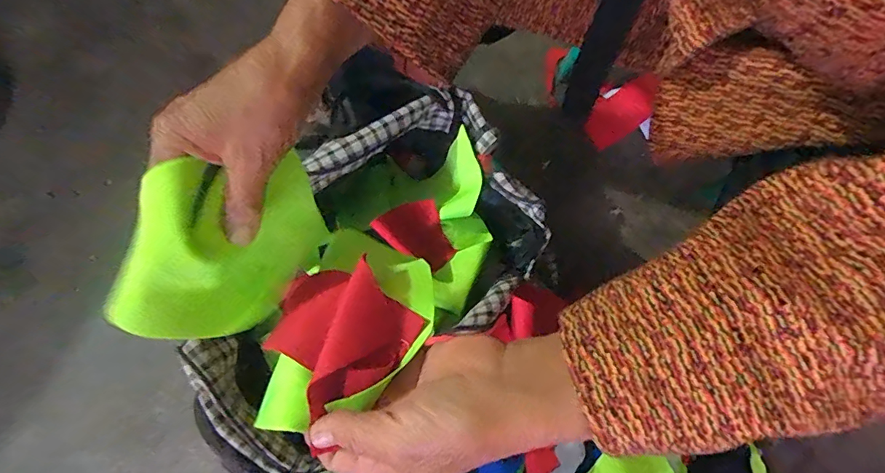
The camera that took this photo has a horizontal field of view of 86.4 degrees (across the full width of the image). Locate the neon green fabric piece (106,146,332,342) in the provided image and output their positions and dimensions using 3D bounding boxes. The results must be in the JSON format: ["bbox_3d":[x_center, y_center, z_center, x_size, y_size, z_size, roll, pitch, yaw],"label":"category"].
[{"bbox_3d":[-0.134,0.006,0.286,0.070,0.087,0.128,42,81,7],"label":"neon green fabric piece"}]

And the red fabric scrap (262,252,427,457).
[{"bbox_3d":[-0.061,0.051,0.275,0.073,0.040,0.077,-40,82,-8],"label":"red fabric scrap"}]

